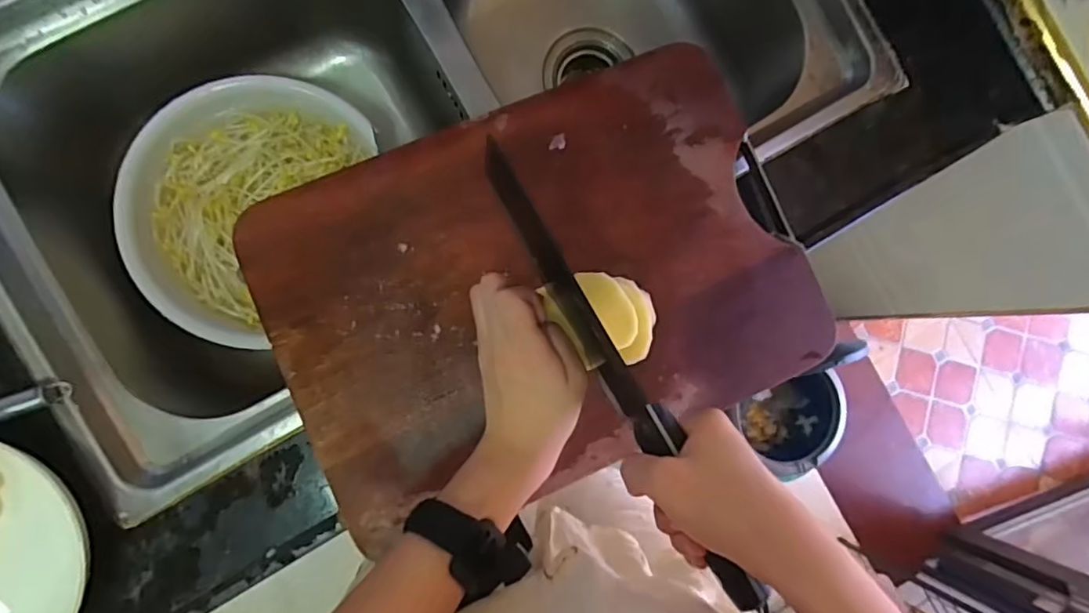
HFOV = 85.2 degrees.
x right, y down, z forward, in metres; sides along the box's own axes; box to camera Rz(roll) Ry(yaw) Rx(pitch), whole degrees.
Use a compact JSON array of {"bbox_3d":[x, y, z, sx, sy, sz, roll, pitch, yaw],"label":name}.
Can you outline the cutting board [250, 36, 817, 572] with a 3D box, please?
[{"bbox_3d":[0.002,-0.016,0.449,0.385,0.025,0.271,-23,91,-8],"label":"cutting board"}]

